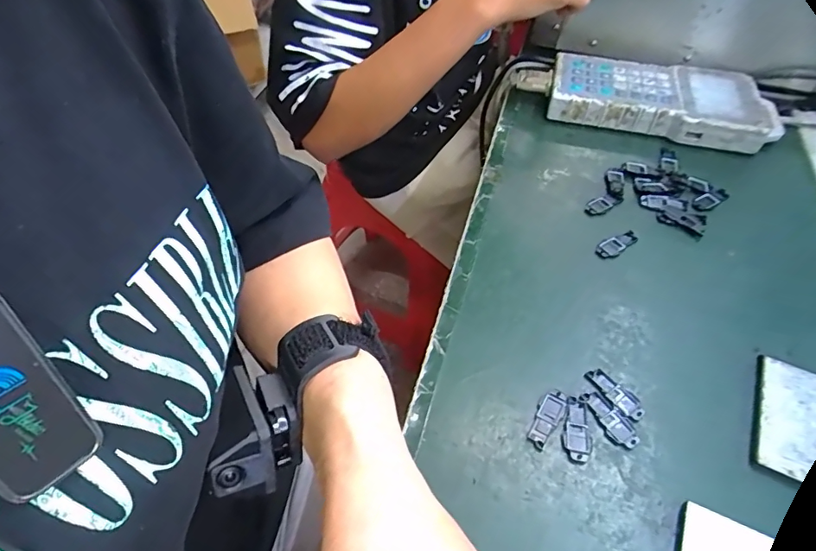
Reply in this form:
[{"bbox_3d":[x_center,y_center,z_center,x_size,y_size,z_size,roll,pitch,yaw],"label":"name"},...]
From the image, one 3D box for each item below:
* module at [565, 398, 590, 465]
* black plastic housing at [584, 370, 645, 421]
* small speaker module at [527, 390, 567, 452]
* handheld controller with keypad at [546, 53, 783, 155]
[{"bbox_3d":[0.104,0.094,0.298,0.014,0.004,0.039,9,50,6],"label":"module"},{"bbox_3d":[0.134,0.075,0.313,0.015,0.004,0.039,-29,56,-23],"label":"black plastic housing"},{"bbox_3d":[0.086,0.089,0.303,0.015,0.004,0.040,30,55,22],"label":"small speaker module"},{"bbox_3d":[0.263,-0.186,0.509,0.221,0.035,0.105,15,51,11],"label":"handheld controller with keypad"}]

